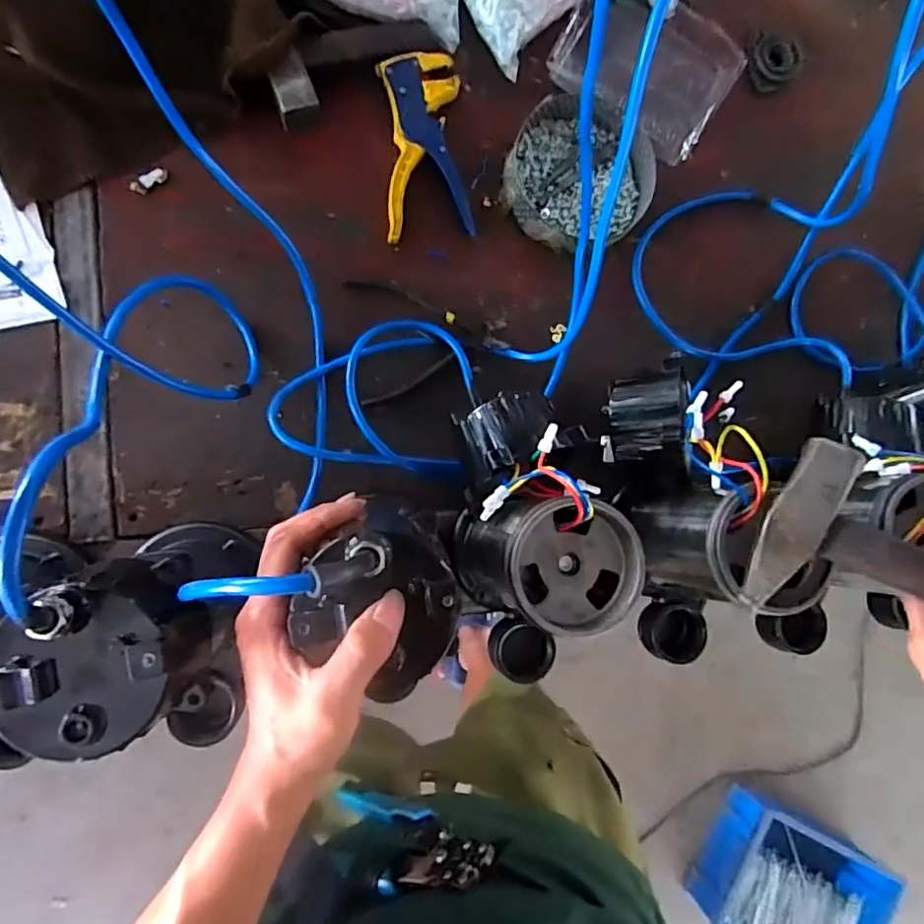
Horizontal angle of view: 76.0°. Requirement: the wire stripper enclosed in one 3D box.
[{"bbox_3d":[-0.036,-0.293,0.549,0.079,0.020,0.162,-7,89,-9],"label":"wire stripper"}]

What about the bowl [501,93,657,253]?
[{"bbox_3d":[0.109,-0.281,0.567,0.136,0.034,0.140,0,87,-9],"label":"bowl"}]

